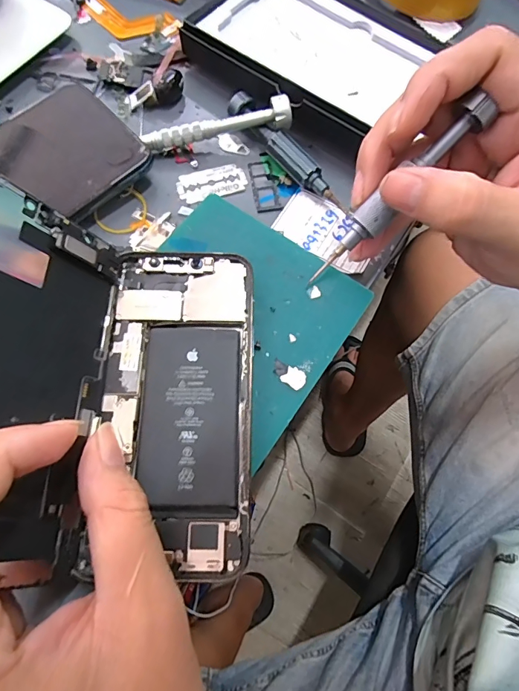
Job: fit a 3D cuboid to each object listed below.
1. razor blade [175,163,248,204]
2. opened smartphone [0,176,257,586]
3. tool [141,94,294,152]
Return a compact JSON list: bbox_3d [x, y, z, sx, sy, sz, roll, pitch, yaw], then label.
[{"bbox_3d":[-0.029,-0.100,0.255,0.042,0.004,0.023,-19,73,-9],"label":"razor blade"},{"bbox_3d":[-0.056,0.010,0.159,0.103,0.068,0.141,0,67,1],"label":"opened smartphone"},{"bbox_3d":[-0.025,-0.132,0.247,0.090,0.013,0.013,-11,70,-7],"label":"tool"}]

